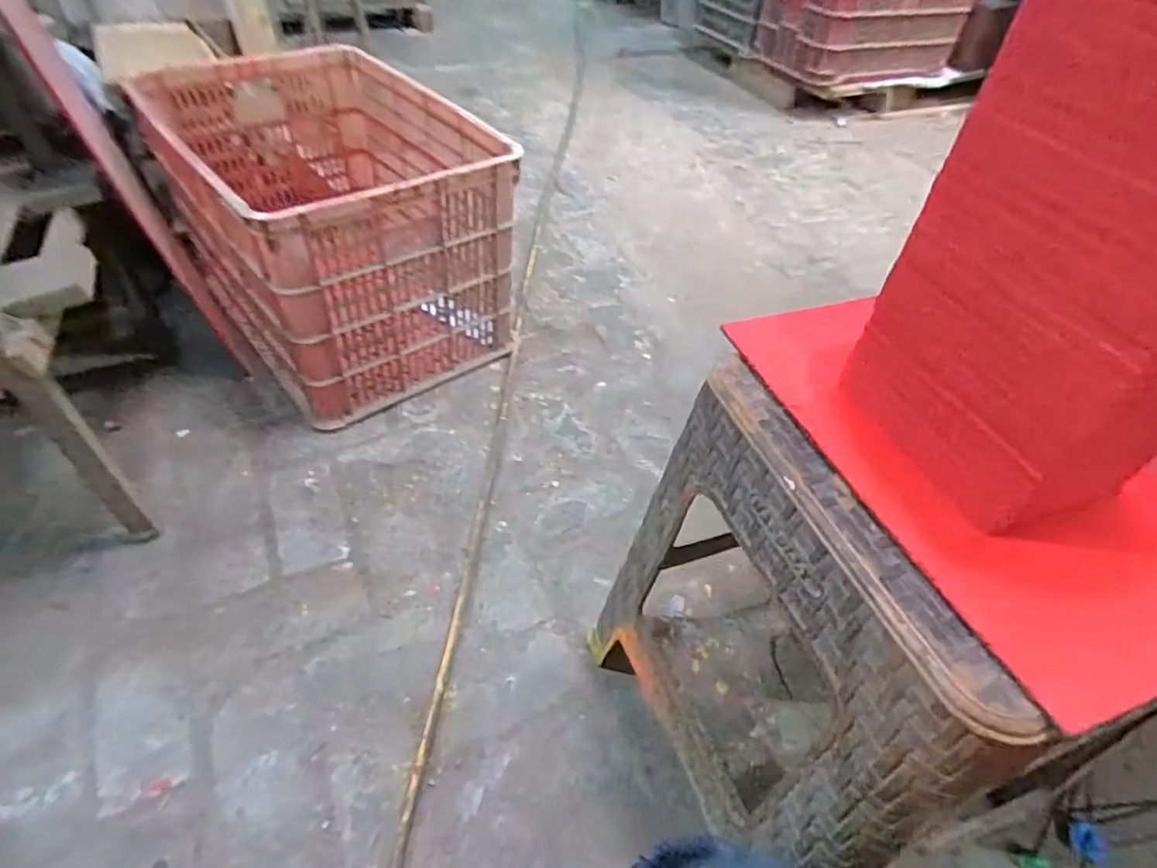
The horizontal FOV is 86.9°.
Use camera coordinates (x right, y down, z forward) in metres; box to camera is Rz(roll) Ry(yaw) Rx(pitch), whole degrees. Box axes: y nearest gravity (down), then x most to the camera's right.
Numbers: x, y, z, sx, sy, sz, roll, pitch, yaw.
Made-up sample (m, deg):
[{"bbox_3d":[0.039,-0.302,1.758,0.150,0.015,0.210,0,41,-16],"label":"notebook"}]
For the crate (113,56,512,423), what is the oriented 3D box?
[{"bbox_3d":[-0.452,-0.406,1.145,0.457,0.370,0.649,-28,54,-28],"label":"crate"}]

